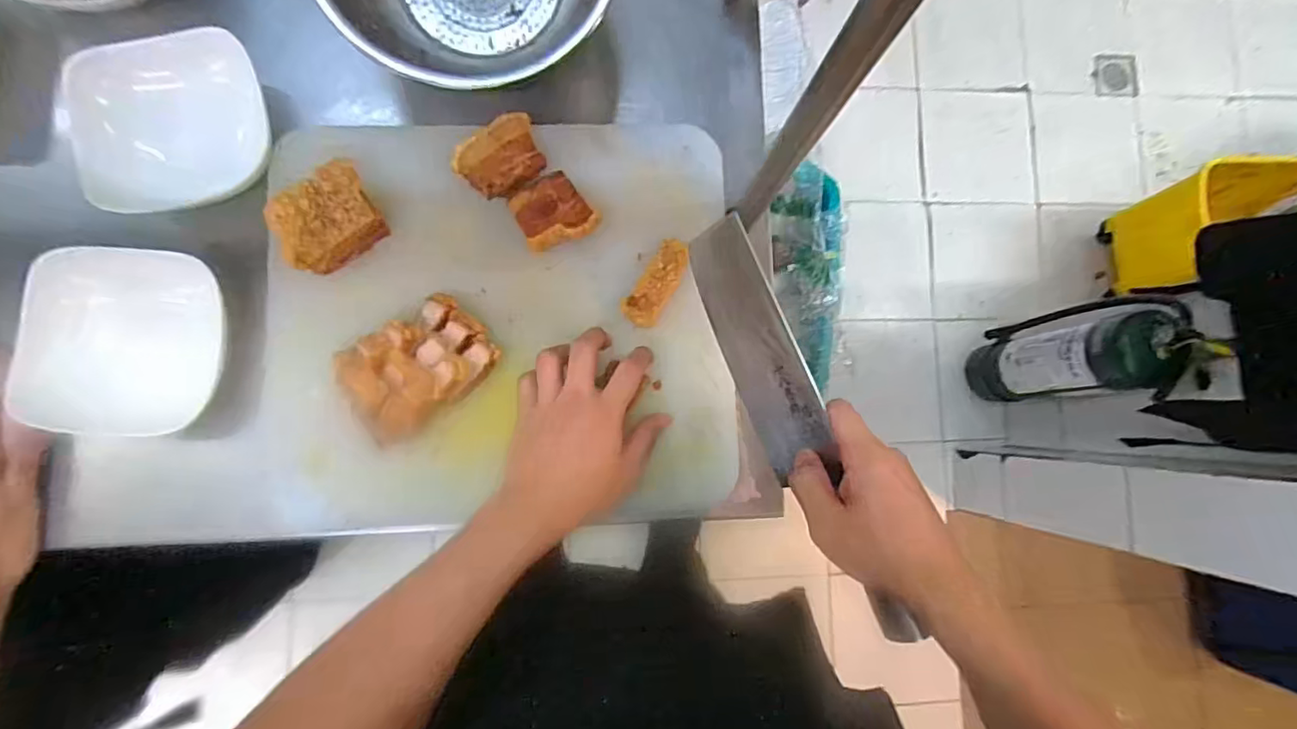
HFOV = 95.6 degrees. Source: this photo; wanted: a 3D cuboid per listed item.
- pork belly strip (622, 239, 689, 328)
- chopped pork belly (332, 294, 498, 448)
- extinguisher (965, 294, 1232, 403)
[{"bbox_3d":[0.007,-0.072,0.511,0.032,0.012,0.080,29,83,-2],"label":"pork belly strip"},{"bbox_3d":[-0.186,0.003,0.481,0.114,0.057,0.079,-40,89,-7],"label":"chopped pork belly"},{"bbox_3d":[0.823,-0.019,1.158,0.138,0.534,0.172,-8,86,-6],"label":"extinguisher"}]

